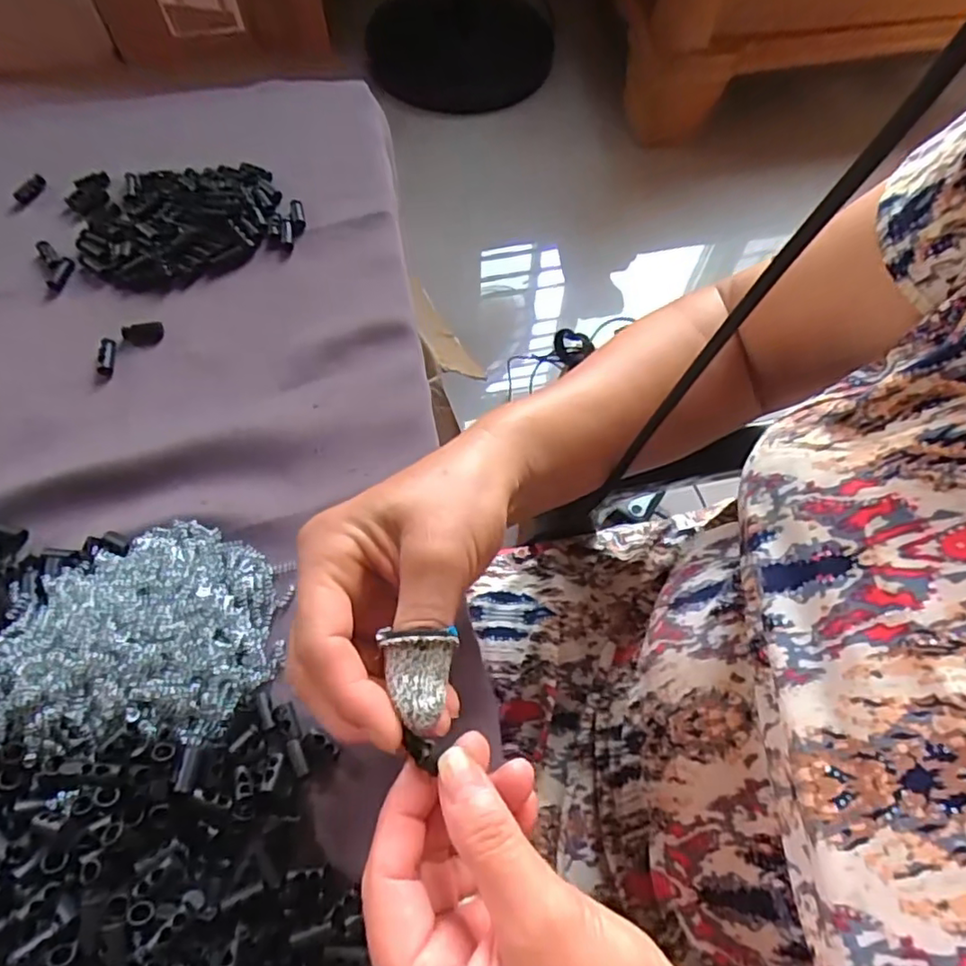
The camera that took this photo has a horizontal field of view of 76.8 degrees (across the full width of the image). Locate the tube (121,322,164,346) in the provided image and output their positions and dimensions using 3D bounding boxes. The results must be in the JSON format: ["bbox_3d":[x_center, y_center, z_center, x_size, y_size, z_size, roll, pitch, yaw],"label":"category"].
[{"bbox_3d":[-0.223,-0.098,0.400,0.025,0.005,0.014,-11,67,-7],"label":"tube"}]

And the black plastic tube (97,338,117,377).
[{"bbox_3d":[-0.242,-0.081,0.391,0.009,0.005,0.028,-5,65,-5],"label":"black plastic tube"}]

